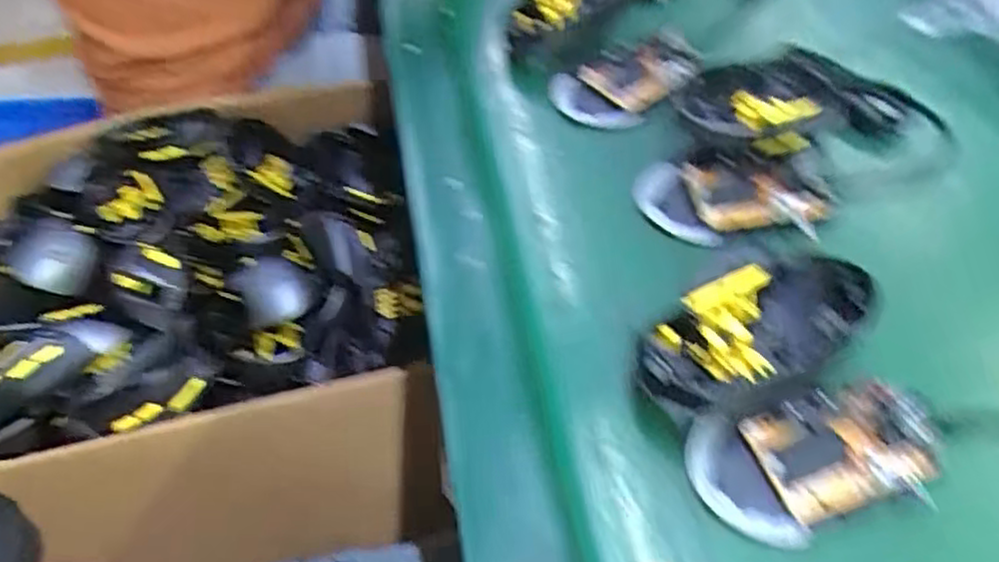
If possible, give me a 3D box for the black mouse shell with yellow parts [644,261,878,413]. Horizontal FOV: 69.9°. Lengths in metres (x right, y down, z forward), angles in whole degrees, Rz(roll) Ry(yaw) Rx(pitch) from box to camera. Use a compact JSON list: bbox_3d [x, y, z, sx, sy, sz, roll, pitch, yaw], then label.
[{"bbox_3d":[0.119,0.024,0.344,0.120,0.038,0.056,-16,59,-15],"label":"black mouse shell with yellow parts"}]

